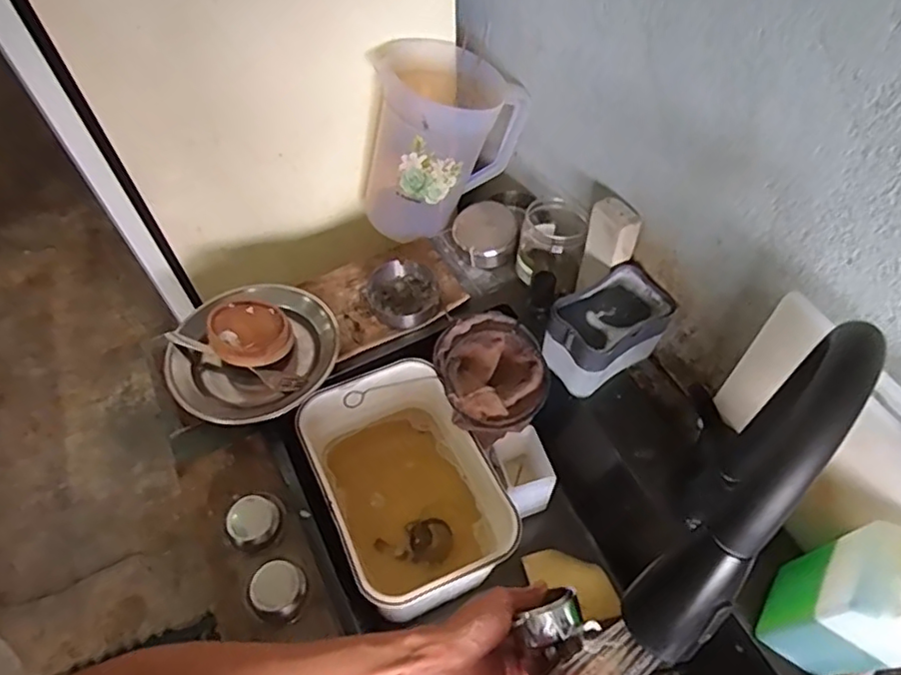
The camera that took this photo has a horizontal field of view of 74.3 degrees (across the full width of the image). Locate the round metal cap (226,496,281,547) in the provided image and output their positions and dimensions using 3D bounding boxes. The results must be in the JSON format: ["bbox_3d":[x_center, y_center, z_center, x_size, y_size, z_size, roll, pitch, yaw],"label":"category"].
[{"bbox_3d":[-0.215,0.202,0.653,0.053,0.022,0.051,0,56,0],"label":"round metal cap"}]

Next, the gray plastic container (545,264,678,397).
[{"bbox_3d":[0.190,-0.005,0.741,0.147,0.110,0.089,-28,61,-18],"label":"gray plastic container"}]

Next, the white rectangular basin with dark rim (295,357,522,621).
[{"bbox_3d":[-0.053,0.201,0.779,0.200,0.191,0.273,-23,59,-15],"label":"white rectangular basin with dark rim"}]

